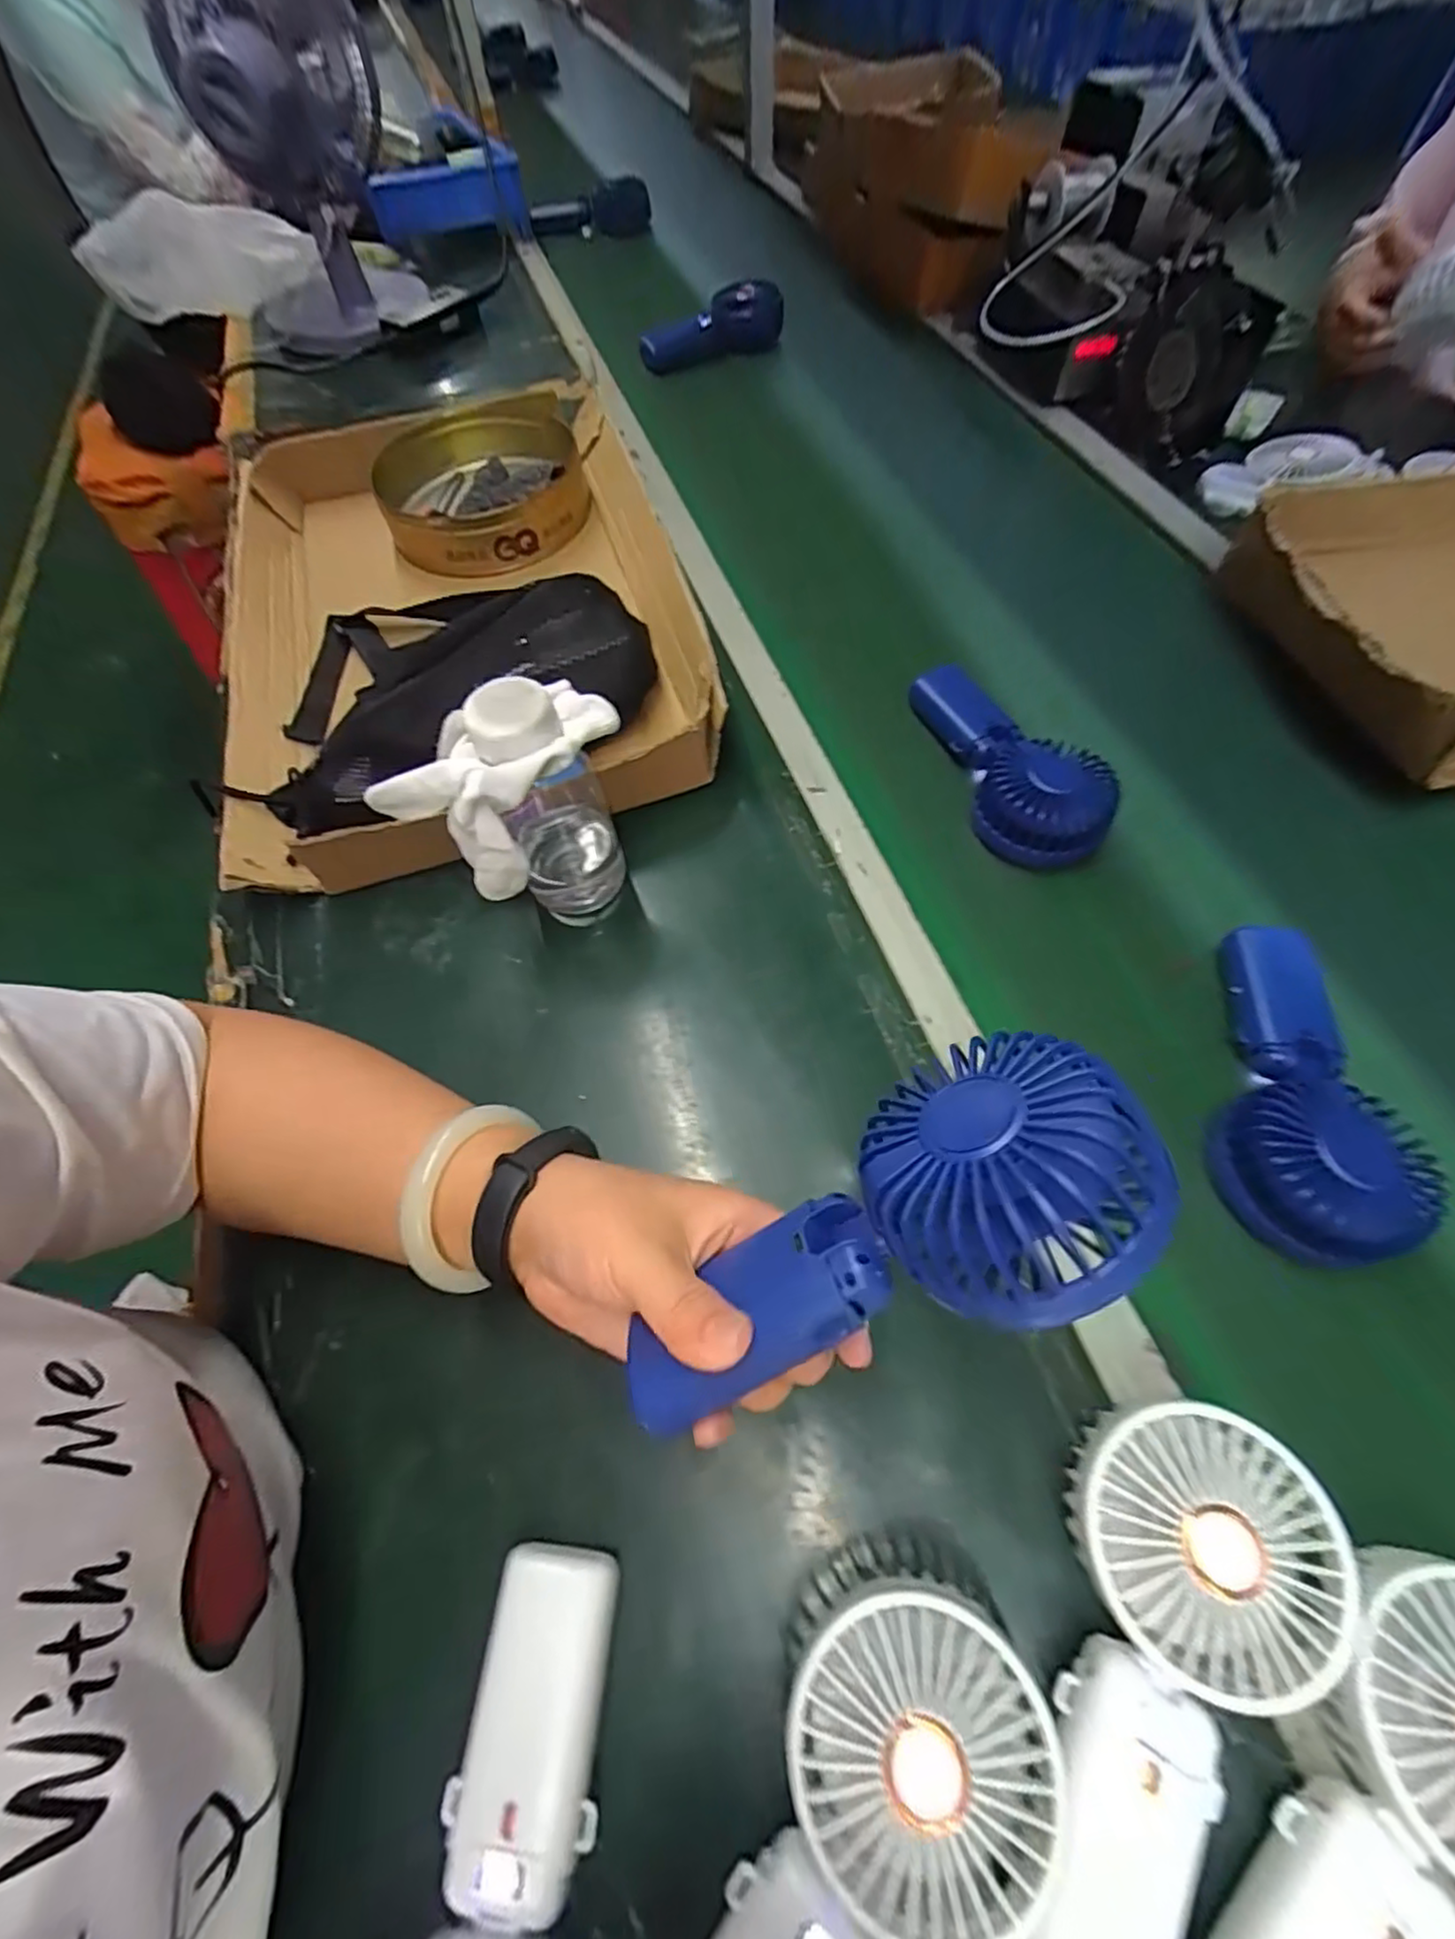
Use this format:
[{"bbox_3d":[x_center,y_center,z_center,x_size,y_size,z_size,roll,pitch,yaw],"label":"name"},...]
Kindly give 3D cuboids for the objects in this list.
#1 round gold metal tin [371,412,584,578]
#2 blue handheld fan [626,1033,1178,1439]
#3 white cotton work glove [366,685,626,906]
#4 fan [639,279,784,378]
[{"bbox_3d":[-0.225,-0.446,0.633,0.183,0.055,0.185,-15,61,-5],"label":"round gold metal tin"},{"bbox_3d":[0.043,0.089,0.214,0.176,0.035,0.076,-36,64,12],"label":"blue handheld fan"},{"bbox_3d":[-0.114,-0.100,0.359,0.126,0.083,0.064,-32,63,-14],"label":"white cotton work glove"},{"bbox_3d":[-0.023,-0.794,0.844,0.214,0.071,0.066,-32,66,-14],"label":"fan"}]

